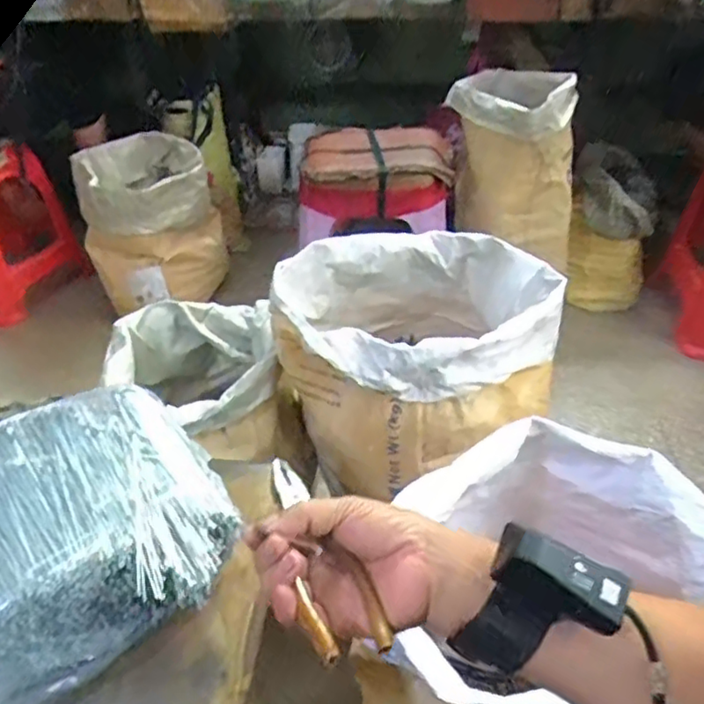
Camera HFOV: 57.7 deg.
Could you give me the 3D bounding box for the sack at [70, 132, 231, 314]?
[{"bbox_3d":[-0.545,-0.347,1.778,0.361,0.388,0.283,-12,40,-13],"label":"sack"}]

